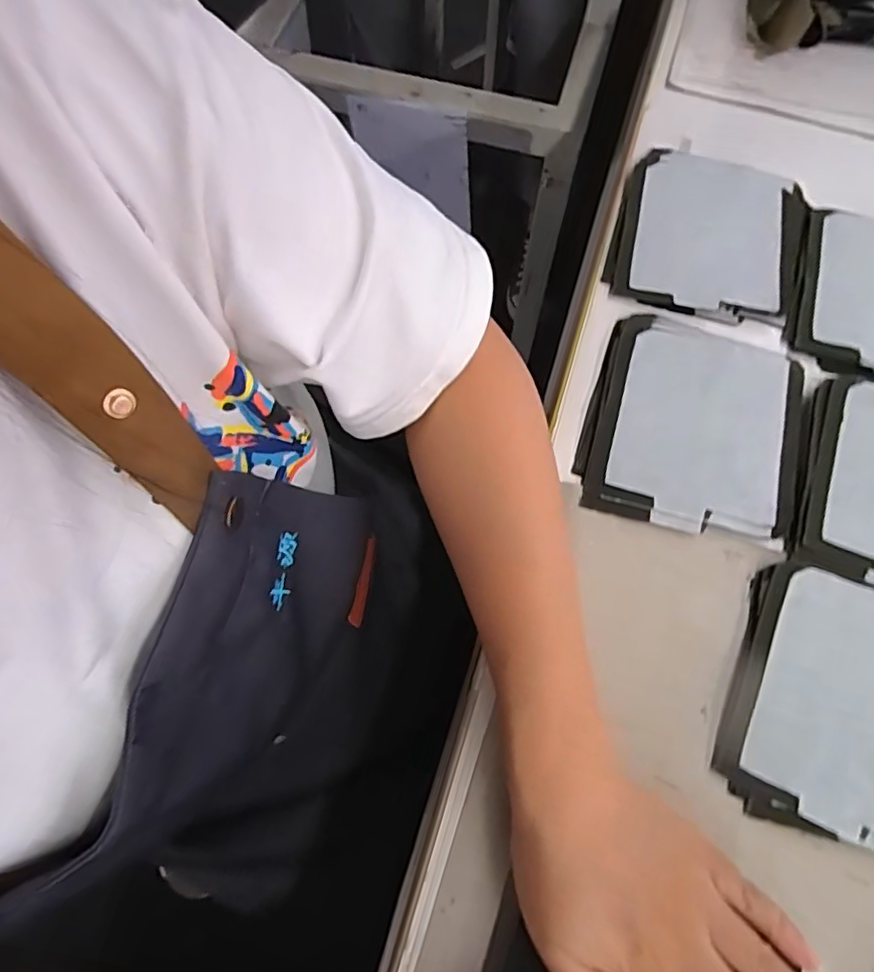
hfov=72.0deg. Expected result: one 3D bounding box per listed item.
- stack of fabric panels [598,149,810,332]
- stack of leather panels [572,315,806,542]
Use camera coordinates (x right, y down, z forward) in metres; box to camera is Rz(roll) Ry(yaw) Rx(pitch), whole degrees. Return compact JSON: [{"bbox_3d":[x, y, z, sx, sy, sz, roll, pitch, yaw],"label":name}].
[{"bbox_3d":[0.210,-0.196,0.465,0.137,0.012,0.154,16,69,8],"label":"stack of fabric panels"},{"bbox_3d":[0.174,-0.044,0.399,0.136,0.019,0.154,17,69,9],"label":"stack of leather panels"}]

